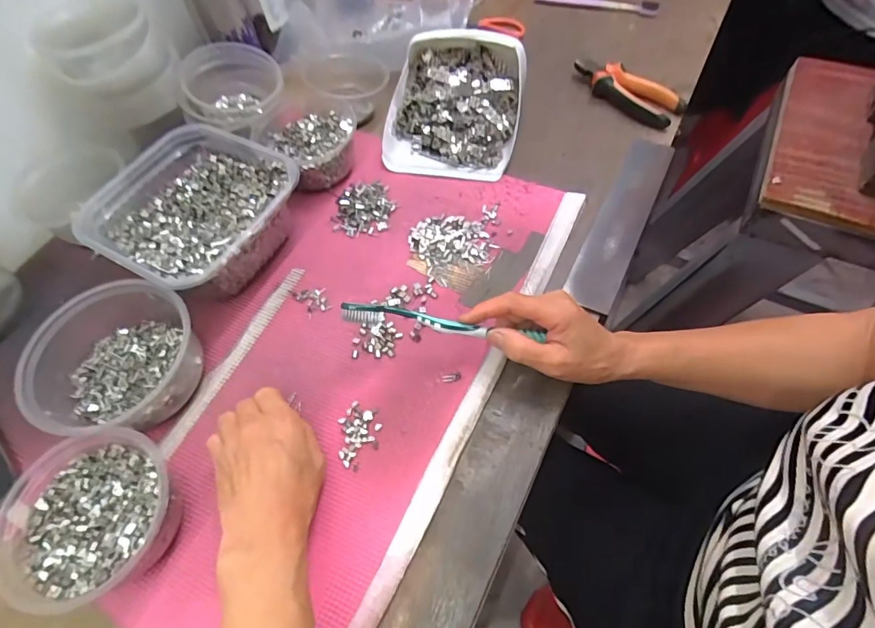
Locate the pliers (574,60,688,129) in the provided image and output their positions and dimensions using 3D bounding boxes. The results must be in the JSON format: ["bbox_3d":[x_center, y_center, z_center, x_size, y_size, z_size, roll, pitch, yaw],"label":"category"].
[{"bbox_3d":[0.243,-0.293,0.585,0.063,0.018,0.148,-37,65,-16],"label":"pliers"}]

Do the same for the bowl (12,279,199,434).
[{"bbox_3d":[-0.275,0.044,0.402,0.114,0.066,0.128,14,63,11],"label":"bowl"}]

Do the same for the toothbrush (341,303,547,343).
[{"bbox_3d":[0.004,0.008,0.379,0.165,0.010,0.016,9,61,-6],"label":"toothbrush"}]

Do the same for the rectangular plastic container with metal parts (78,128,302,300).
[{"bbox_3d":[-0.246,-0.099,0.475,0.178,0.072,0.167,26,65,16],"label":"rectangular plastic container with metal parts"}]

